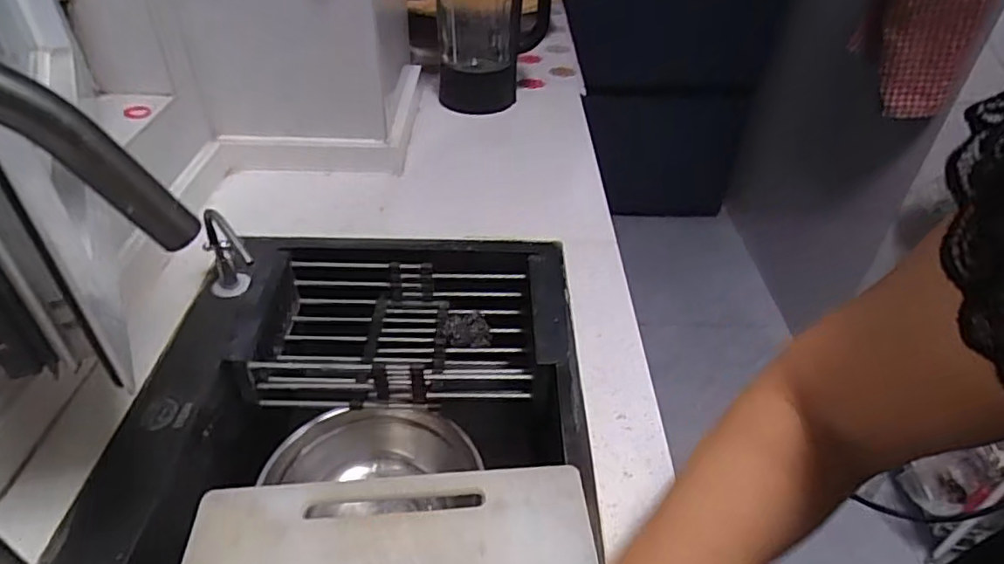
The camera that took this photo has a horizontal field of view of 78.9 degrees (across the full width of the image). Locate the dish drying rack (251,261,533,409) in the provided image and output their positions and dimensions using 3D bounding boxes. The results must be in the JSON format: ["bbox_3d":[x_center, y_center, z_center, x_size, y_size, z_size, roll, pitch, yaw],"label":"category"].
[{"bbox_3d":[-0.127,0.065,0.771,0.309,0.073,0.189,1,40,-1],"label":"dish drying rack"}]

